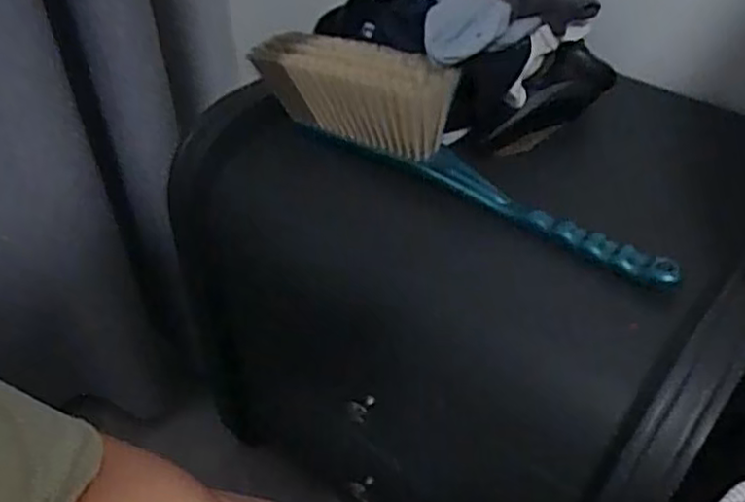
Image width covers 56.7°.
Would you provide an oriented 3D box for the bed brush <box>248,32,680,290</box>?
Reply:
[{"bbox_3d":[0.059,-0.095,0.556,0.391,0.094,0.049,29,50,29],"label":"bed brush"}]

